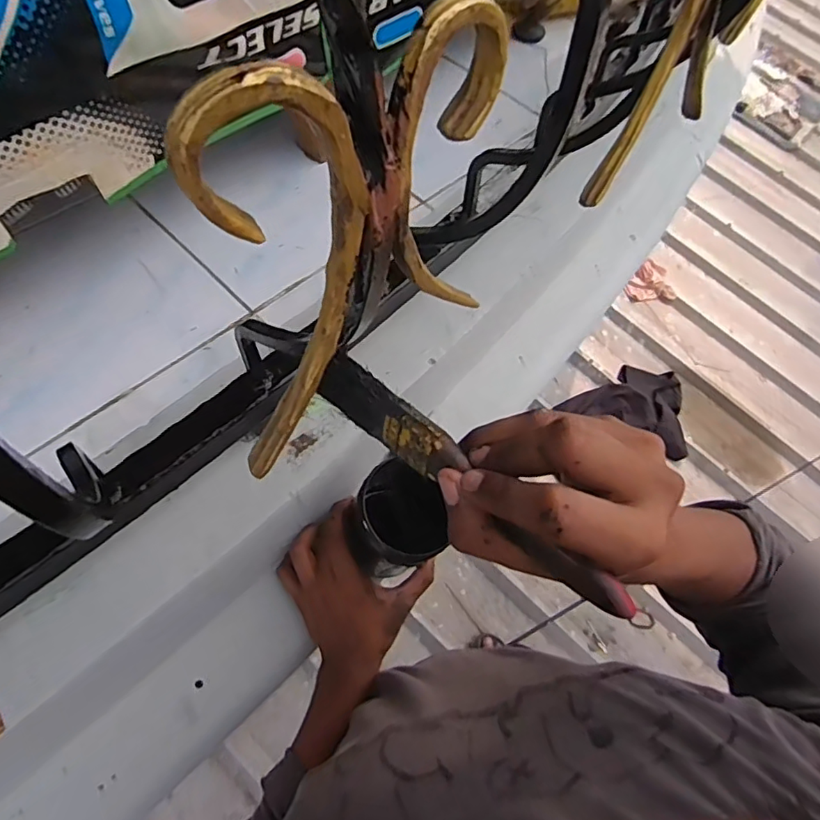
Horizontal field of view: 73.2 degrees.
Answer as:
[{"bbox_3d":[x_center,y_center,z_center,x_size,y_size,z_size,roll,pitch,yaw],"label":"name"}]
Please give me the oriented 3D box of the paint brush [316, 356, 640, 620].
[{"bbox_3d":[0.024,0.031,0.243,0.166,0.028,0.007,37,42,18],"label":"paint brush"}]

